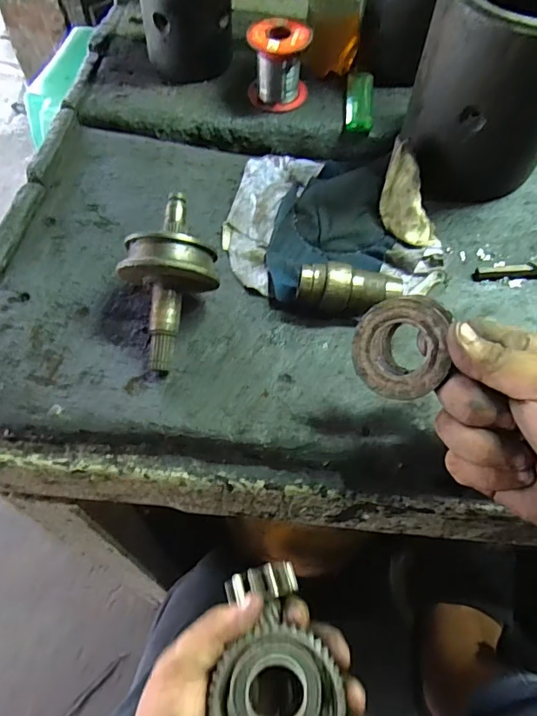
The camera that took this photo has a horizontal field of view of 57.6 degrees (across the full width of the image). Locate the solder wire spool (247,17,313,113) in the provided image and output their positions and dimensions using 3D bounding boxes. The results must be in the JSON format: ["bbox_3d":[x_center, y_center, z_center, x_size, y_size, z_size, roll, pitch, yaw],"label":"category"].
[{"bbox_3d":[0.009,-0.257,0.430,0.050,0.056,0.050,0,59,-1],"label":"solder wire spool"}]

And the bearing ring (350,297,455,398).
[{"bbox_3d":[0.070,-0.005,0.254,0.048,0.013,0.051,0,90,30],"label":"bearing ring"}]

